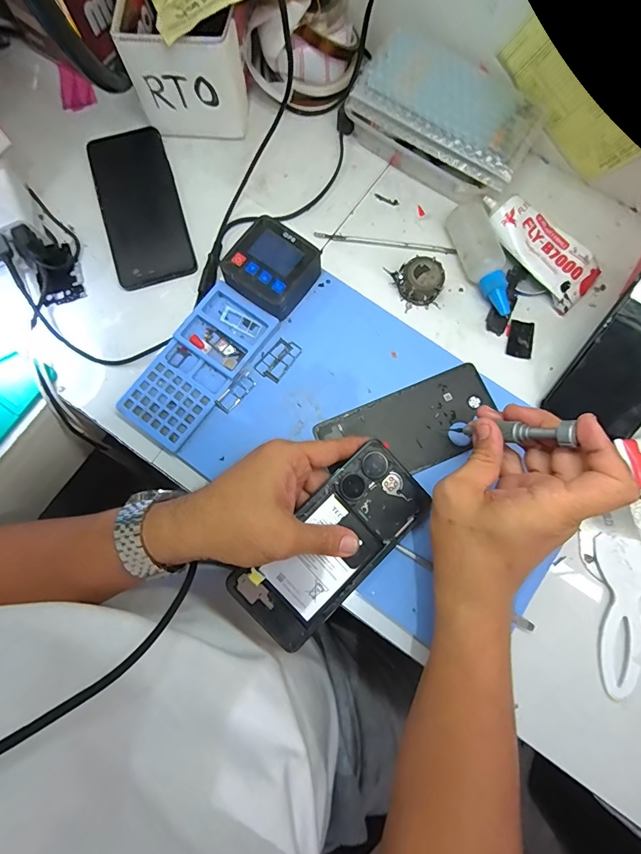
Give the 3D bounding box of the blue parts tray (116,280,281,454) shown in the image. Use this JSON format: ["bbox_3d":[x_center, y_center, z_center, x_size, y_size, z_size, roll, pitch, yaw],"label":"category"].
[{"bbox_3d":[-0.109,-0.056,0.363,0.068,0.011,0.147,35,81,7],"label":"blue parts tray"}]

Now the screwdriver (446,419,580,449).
[{"bbox_3d":[0.135,0.003,0.305,0.015,0.112,0.016,36,78,-21],"label":"screwdriver"}]

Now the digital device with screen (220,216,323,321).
[{"bbox_3d":[-0.045,-0.140,0.371,0.067,0.035,0.073,36,81,7],"label":"digital device with screen"}]

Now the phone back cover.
[{"bbox_3d":[0.081,0.002,0.360,0.156,0.004,0.072,-23,78,-6],"label":"phone back cover"}]

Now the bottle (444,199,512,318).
[{"bbox_3d":[0.152,-0.156,0.380,0.037,0.035,0.109,-13,79,-2],"label":"bottle"}]

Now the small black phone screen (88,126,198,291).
[{"bbox_3d":[-0.179,-0.220,0.402,0.074,0.007,0.169,-17,79,-3],"label":"small black phone screen"}]

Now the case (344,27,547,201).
[{"bbox_3d":[0.123,-0.300,0.399,0.166,0.055,0.099,34,81,7],"label":"case"}]

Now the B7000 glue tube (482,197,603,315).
[{"bbox_3d":[0.206,-0.172,0.385,0.125,0.034,0.056,41,82,8],"label":"B7000 glue tube"}]

